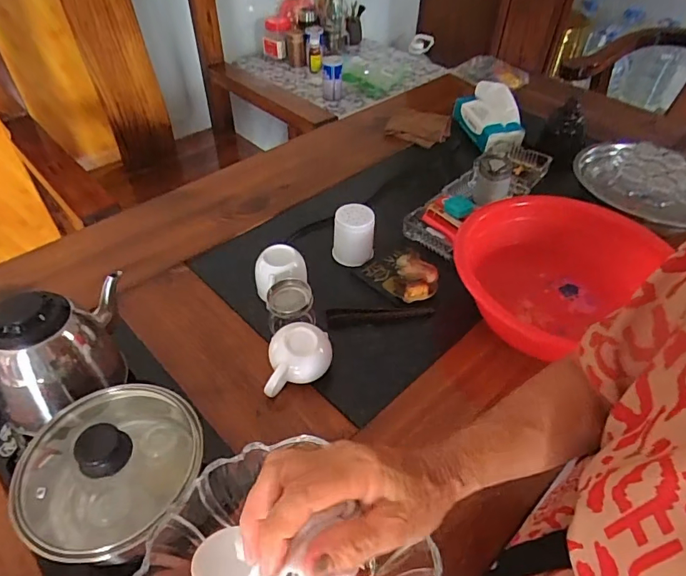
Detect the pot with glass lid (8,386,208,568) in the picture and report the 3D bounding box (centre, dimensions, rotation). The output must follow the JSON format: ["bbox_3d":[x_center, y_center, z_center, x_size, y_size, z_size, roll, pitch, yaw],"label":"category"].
[{"bbox_3d":[-0.226,0.173,0.447,0.167,0.117,0.175,1,46,-1],"label":"pot with glass lid"}]

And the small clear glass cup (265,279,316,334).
[{"bbox_3d":[-0.071,0.030,0.635,0.063,0.060,0.067,1,46,-1],"label":"small clear glass cup"}]

